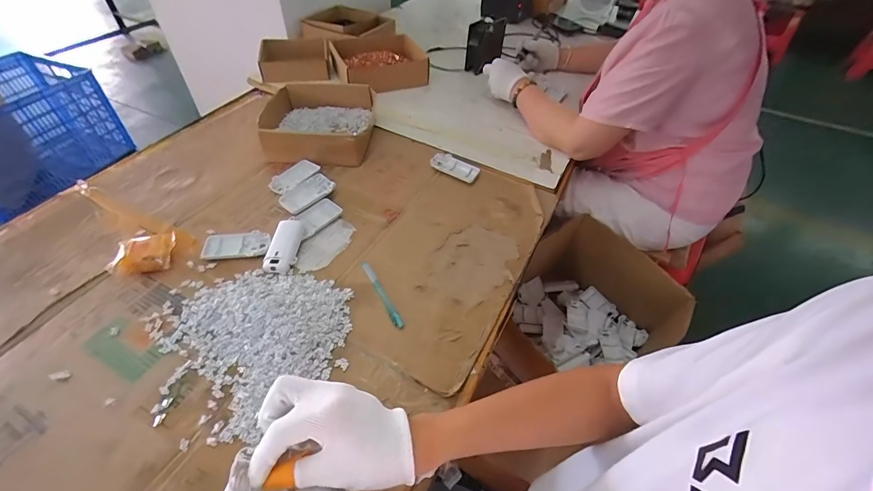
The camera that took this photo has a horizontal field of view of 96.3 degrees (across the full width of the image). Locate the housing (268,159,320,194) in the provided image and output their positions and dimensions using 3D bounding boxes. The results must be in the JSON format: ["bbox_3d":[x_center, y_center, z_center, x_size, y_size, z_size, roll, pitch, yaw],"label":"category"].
[{"bbox_3d":[-0.267,-0.130,0.733,0.094,0.012,0.037,-40,85,-25],"label":"housing"}]

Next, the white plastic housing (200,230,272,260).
[{"bbox_3d":[-0.314,0.001,0.613,0.095,0.015,0.054,-1,50,-5],"label":"white plastic housing"}]

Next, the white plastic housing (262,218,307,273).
[{"bbox_3d":[-0.237,0.001,0.610,0.045,0.023,0.093,7,50,2],"label":"white plastic housing"}]

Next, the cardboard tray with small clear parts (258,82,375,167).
[{"bbox_3d":[-0.242,-0.253,0.808,0.210,0.061,0.197,3,50,-2],"label":"cardboard tray with small clear parts"}]

